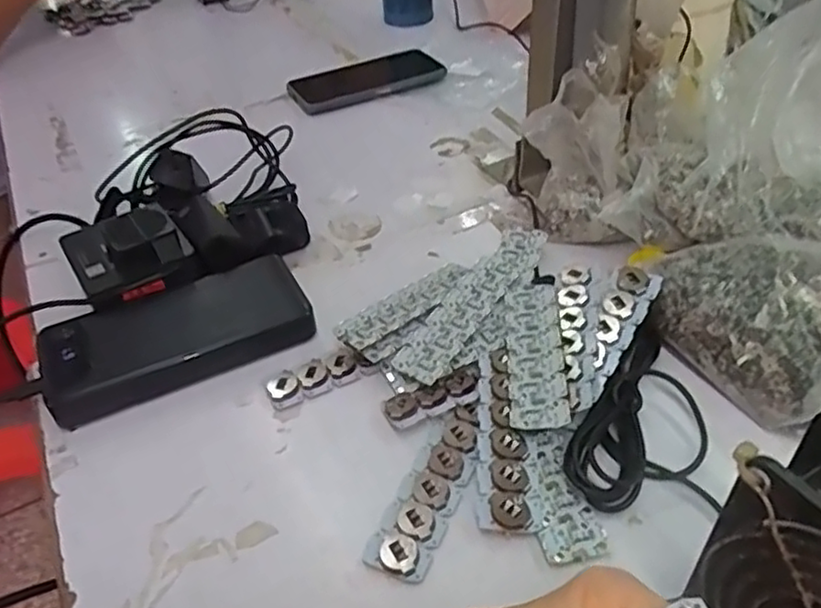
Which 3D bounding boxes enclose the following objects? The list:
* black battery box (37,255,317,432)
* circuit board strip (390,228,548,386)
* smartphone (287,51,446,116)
[{"bbox_3d":[-0.141,0.018,0.407,0.151,0.026,0.067,-20,43,-18],"label":"black battery box"},{"bbox_3d":[0.043,-0.007,0.415,0.029,0.007,0.149,27,51,24],"label":"circuit board strip"},{"bbox_3d":[-0.048,-0.234,0.699,0.155,0.013,0.077,-22,44,-20],"label":"smartphone"}]

